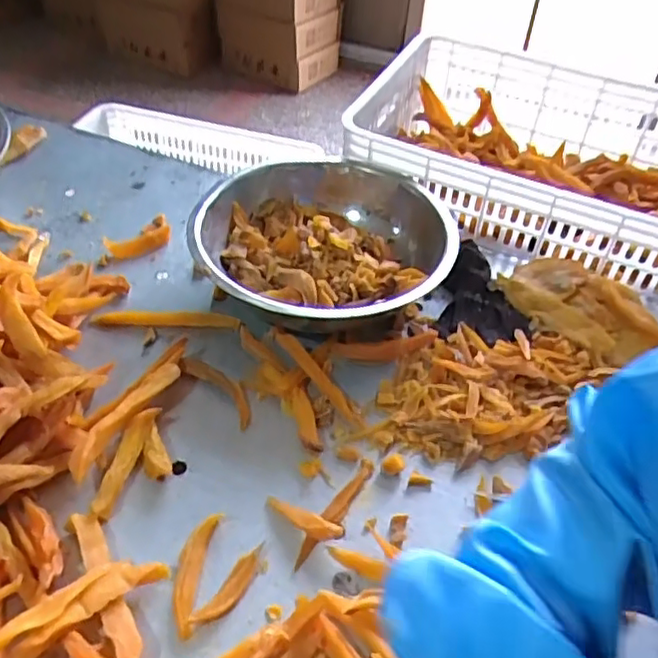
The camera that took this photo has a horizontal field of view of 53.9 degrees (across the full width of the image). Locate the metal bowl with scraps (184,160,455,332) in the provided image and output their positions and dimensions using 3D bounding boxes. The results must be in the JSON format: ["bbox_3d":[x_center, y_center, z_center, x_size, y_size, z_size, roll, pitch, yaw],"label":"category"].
[{"bbox_3d":[-0.008,-0.099,0.769,0.282,0.079,0.306,1,46,-1],"label":"metal bowl with scraps"}]

